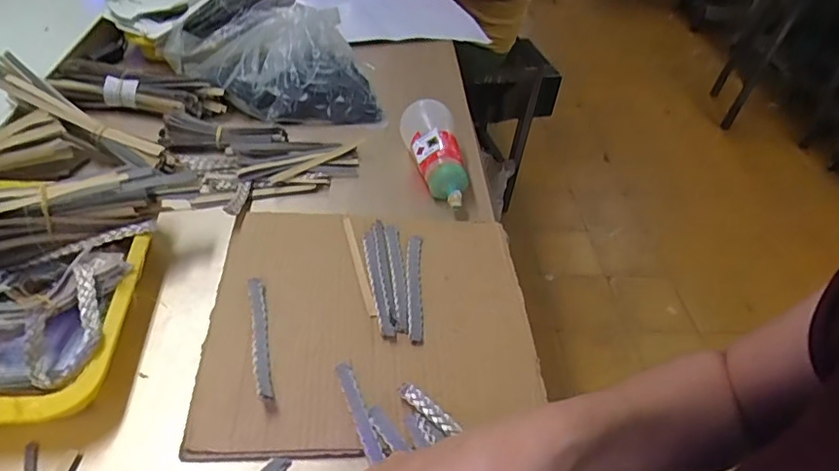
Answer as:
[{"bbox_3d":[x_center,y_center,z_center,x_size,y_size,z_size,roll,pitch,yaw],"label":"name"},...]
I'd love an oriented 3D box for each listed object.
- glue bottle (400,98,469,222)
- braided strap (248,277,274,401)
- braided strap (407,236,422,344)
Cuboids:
[{"bbox_3d":[0.025,-0.095,0.660,0.061,0.047,0.169,-11,61,-15],"label":"glue bottle"},{"bbox_3d":[-0.136,0.085,0.476,0.014,0.014,0.131,-6,44,-15],"label":"braided strap"},{"bbox_3d":[-0.005,0.048,0.541,0.015,0.005,0.133,5,42,-4],"label":"braided strap"}]

